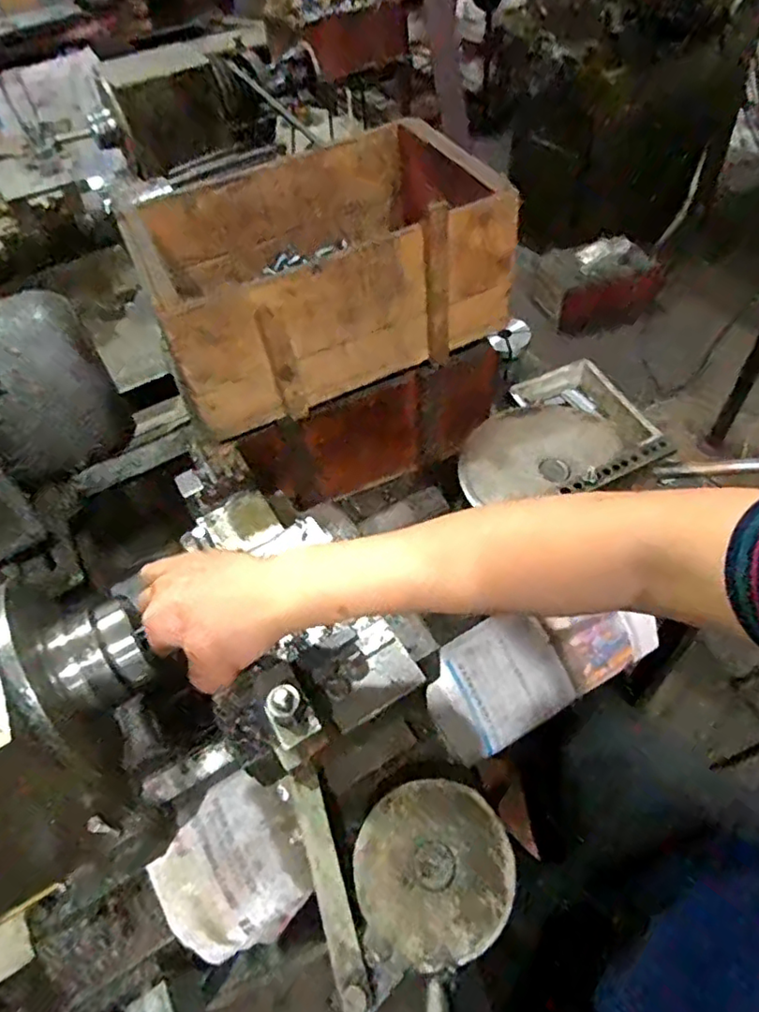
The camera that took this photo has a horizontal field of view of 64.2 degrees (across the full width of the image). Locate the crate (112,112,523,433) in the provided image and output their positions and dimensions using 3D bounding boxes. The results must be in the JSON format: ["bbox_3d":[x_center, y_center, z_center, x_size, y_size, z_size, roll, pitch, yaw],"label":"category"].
[{"bbox_3d":[-0.063,-0.260,0.662,0.359,0.151,0.253,-25,53,-14],"label":"crate"}]

